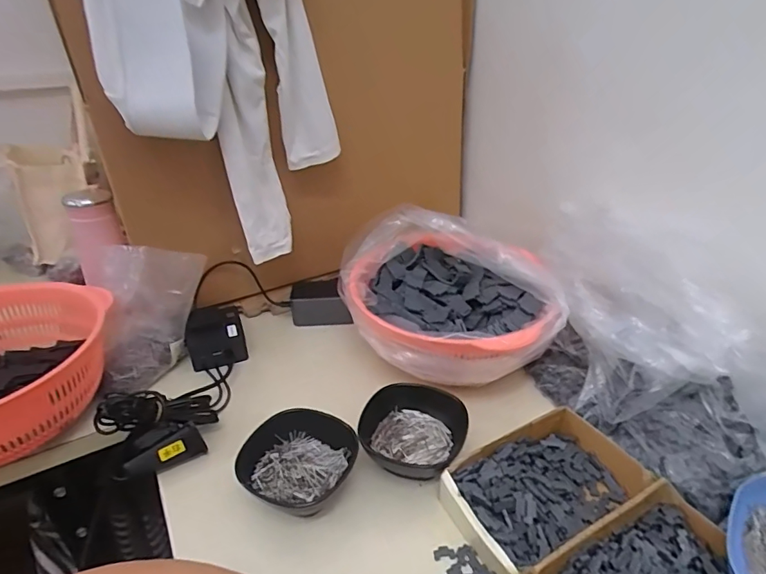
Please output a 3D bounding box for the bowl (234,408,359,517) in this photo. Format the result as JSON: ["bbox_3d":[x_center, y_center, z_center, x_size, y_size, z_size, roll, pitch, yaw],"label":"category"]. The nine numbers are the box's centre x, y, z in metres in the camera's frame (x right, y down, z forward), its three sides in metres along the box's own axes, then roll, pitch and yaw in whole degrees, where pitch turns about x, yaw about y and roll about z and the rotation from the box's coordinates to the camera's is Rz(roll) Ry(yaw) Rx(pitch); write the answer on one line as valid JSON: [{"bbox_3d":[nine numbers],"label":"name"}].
[{"bbox_3d":[-0.082,0.179,0.490,0.097,0.053,0.105,-1,31,1],"label":"bowl"}]

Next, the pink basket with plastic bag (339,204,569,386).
[{"bbox_3d":[0.072,0.013,0.611,0.233,0.126,0.255,-8,31,-10],"label":"pink basket with plastic bag"}]

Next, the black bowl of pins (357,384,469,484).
[{"bbox_3d":[0.032,0.155,0.519,0.110,0.047,0.105,10,33,19],"label":"black bowl of pins"}]

